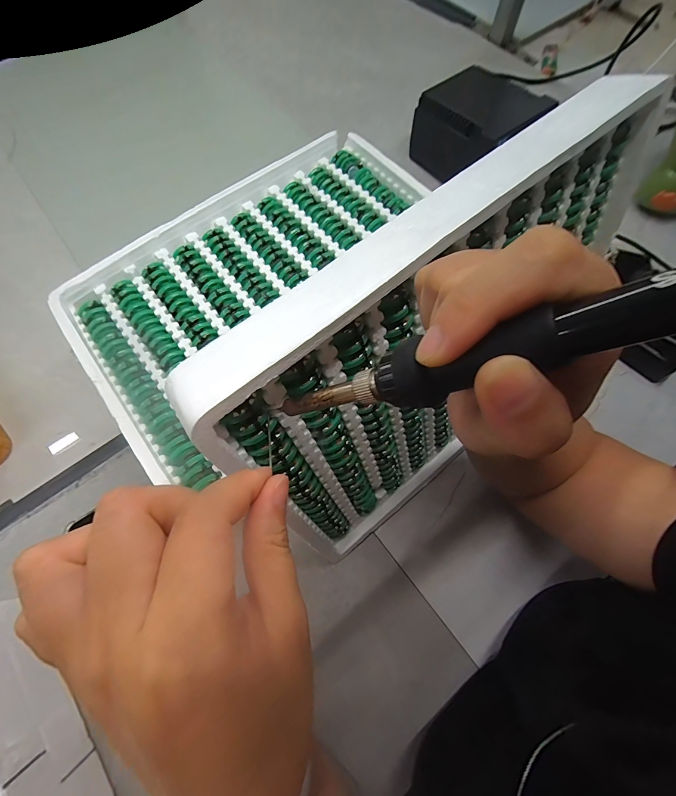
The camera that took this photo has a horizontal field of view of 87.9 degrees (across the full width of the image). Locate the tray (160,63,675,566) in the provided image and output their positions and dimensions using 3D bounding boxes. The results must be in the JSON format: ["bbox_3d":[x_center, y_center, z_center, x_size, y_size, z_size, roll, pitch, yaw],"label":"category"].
[{"bbox_3d":[0.092,-0.032,0.276,0.342,0.266,0.031,-38,54,-13],"label":"tray"}]

